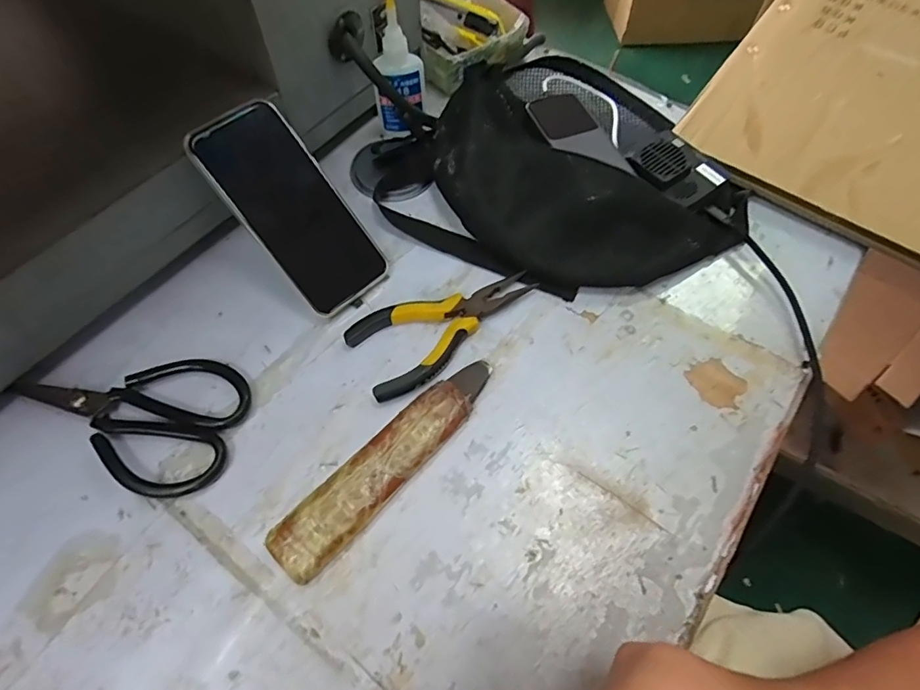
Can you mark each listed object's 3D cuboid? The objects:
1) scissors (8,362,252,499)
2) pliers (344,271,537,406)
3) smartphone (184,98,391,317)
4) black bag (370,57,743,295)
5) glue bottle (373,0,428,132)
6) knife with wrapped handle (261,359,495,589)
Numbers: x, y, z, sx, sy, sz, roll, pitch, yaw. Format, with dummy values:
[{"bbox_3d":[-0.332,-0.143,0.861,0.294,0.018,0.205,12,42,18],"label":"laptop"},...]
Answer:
[{"bbox_3d":[-0.240,0.047,0.359,0.161,0.013,0.097,13,63,5],"label":"scissors"},{"bbox_3d":[-0.019,-0.023,0.401,0.072,0.017,0.151,41,69,18],"label":"pliers"},{"bbox_3d":[-0.128,-0.104,0.390,0.075,0.007,0.161,-43,109,-20],"label":"smartphone"},{"bbox_3d":[0.097,-0.154,0.440,0.288,0.069,0.245,38,68,16],"label":"black bag"},{"bbox_3d":[-0.054,-0.249,0.449,0.043,0.112,0.025,-18,65,-10],"label":"glue bottle"},{"bbox_3d":[-0.045,0.078,0.346,0.186,0.018,0.039,-41,71,-20],"label":"knife with wrapped handle"}]

